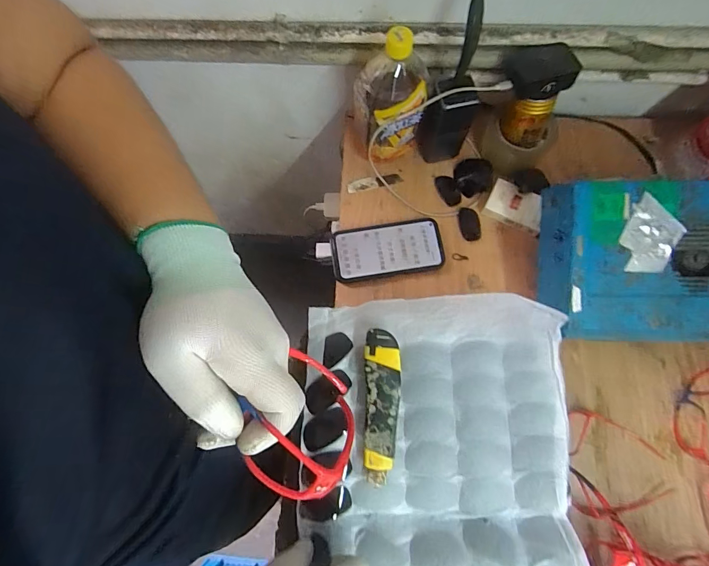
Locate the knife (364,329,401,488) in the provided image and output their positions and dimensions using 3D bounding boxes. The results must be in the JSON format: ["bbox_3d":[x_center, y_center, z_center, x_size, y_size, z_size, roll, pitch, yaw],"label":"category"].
[{"bbox_3d":[0.030,0.130,0.396,0.038,0.024,0.154,0,76,1],"label":"knife"}]

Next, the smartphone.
[{"bbox_3d":[0.050,-0.050,0.556,0.164,0.014,0.076,-9,76,-1],"label":"smartphone"}]

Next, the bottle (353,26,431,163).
[{"bbox_3d":[0.049,-0.251,0.510,0.090,0.203,0.096,3,76,2],"label":"bottle"}]

